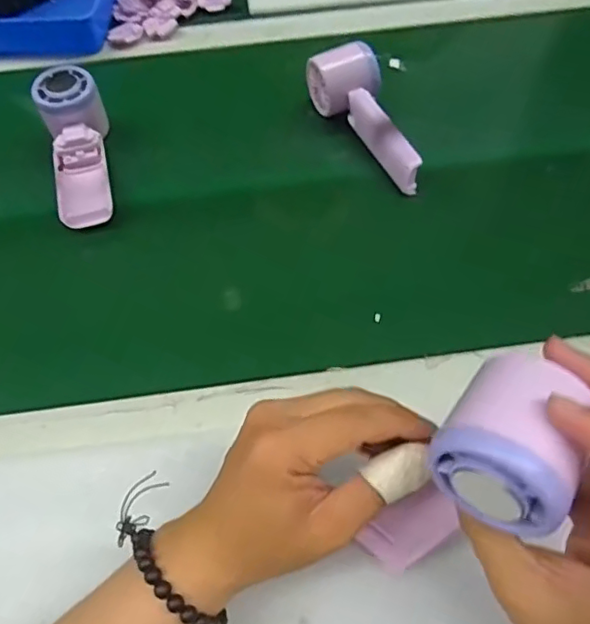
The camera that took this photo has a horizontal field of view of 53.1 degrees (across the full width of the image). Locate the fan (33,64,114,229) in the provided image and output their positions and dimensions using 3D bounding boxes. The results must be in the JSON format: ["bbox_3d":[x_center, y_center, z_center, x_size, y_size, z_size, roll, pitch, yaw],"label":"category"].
[{"bbox_3d":[-0.194,-0.142,0.535,0.051,0.049,0.162,-13,71,-6],"label":"fan"}]

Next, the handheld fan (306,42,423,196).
[{"bbox_3d":[0.062,-0.172,0.533,0.061,0.052,0.150,-14,58,-8],"label":"handheld fan"}]

